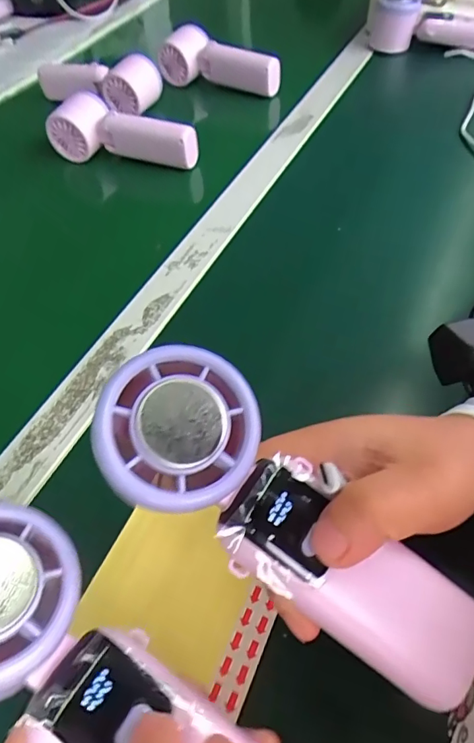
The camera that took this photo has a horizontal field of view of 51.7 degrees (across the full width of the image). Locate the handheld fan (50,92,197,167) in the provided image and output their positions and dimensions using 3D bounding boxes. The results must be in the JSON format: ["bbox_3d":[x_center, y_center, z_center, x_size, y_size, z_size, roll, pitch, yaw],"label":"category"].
[{"bbox_3d":[-0.121,-0.266,0.539,0.170,0.051,0.048,11,54,12],"label":"handheld fan"}]

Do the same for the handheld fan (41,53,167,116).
[{"bbox_3d":[-0.180,-0.381,0.633,0.182,0.053,0.056,22,57,20],"label":"handheld fan"}]

